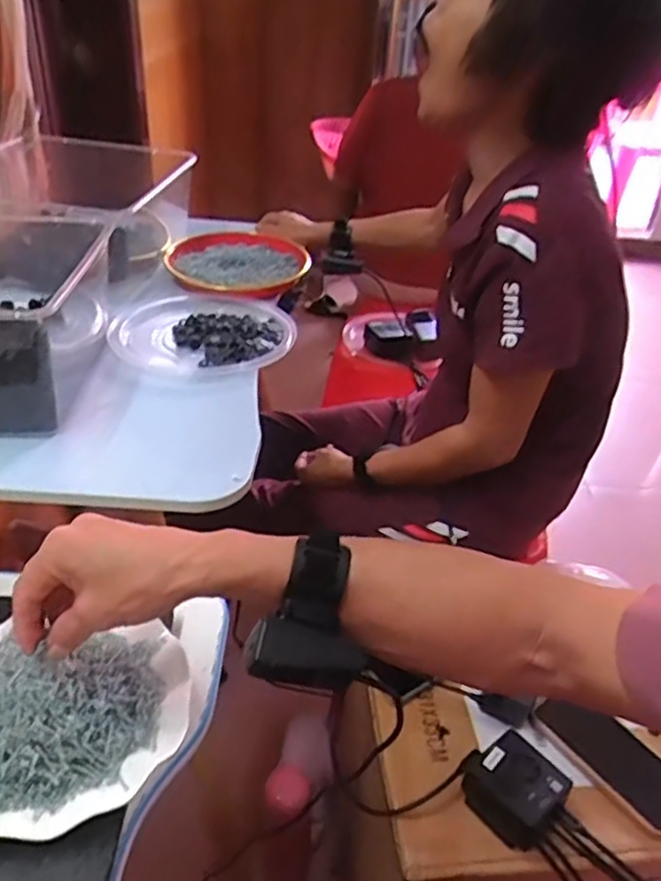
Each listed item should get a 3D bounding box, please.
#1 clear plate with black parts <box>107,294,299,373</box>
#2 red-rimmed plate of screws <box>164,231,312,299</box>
[{"bbox_3d":[-0.162,-0.144,0.914,0.216,0.028,0.213,3,36,-2],"label":"clear plate with black parts"},{"bbox_3d":[-0.136,-0.284,1.102,0.212,0.029,0.240,17,38,16],"label":"red-rimmed plate of screws"}]

